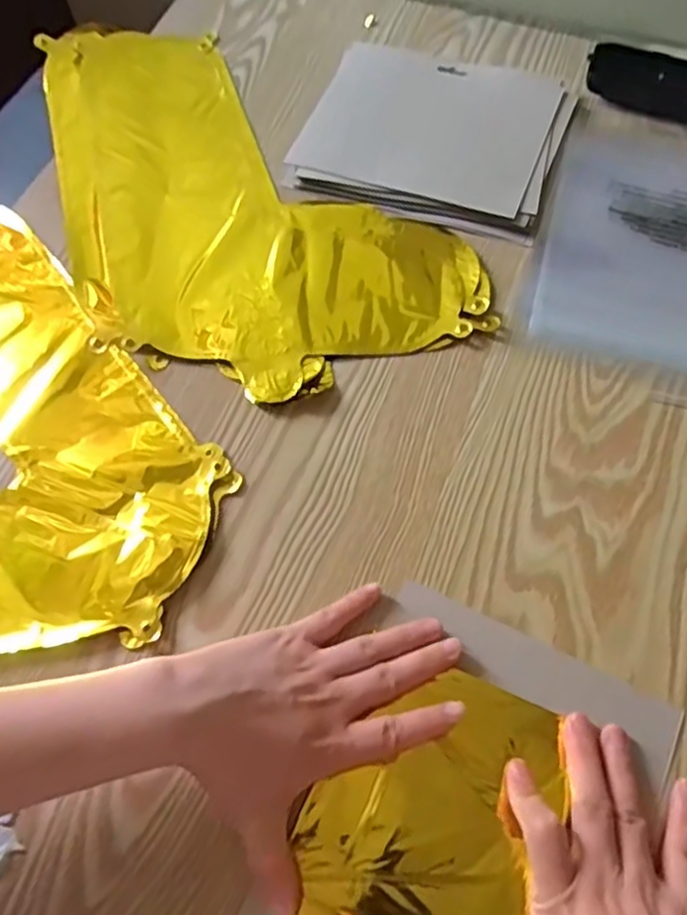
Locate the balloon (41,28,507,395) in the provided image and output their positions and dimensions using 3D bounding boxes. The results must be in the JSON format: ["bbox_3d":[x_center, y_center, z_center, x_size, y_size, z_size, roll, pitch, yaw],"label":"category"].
[{"bbox_3d":[-0.110,-0.208,0.550,0.232,0.018,0.442,-36,66,-17],"label":"balloon"}]

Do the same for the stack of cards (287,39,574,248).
[{"bbox_3d":[0.073,-0.266,0.573,0.202,0.014,0.174,15,63,9],"label":"stack of cards"}]

